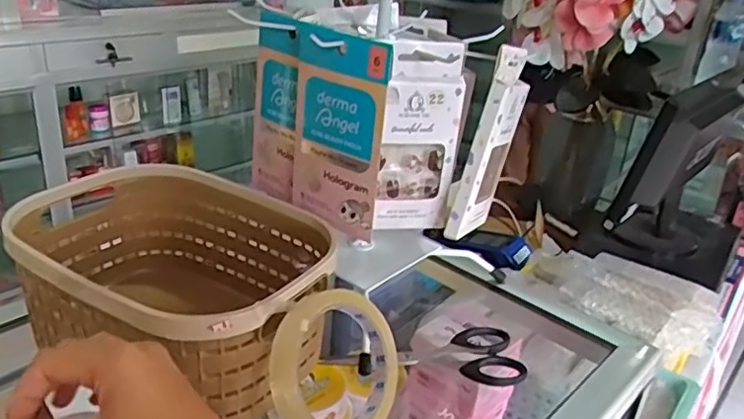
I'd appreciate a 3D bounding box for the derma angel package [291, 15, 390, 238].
[{"bbox_3d":[-0.027,-0.057,0.456,0.088,0.138,0.012,22,29,31],"label":"derma angel package"}]

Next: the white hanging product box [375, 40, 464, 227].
[{"bbox_3d":[0.033,-0.052,0.463,0.054,0.137,0.022,1,26,-11],"label":"white hanging product box"}]

